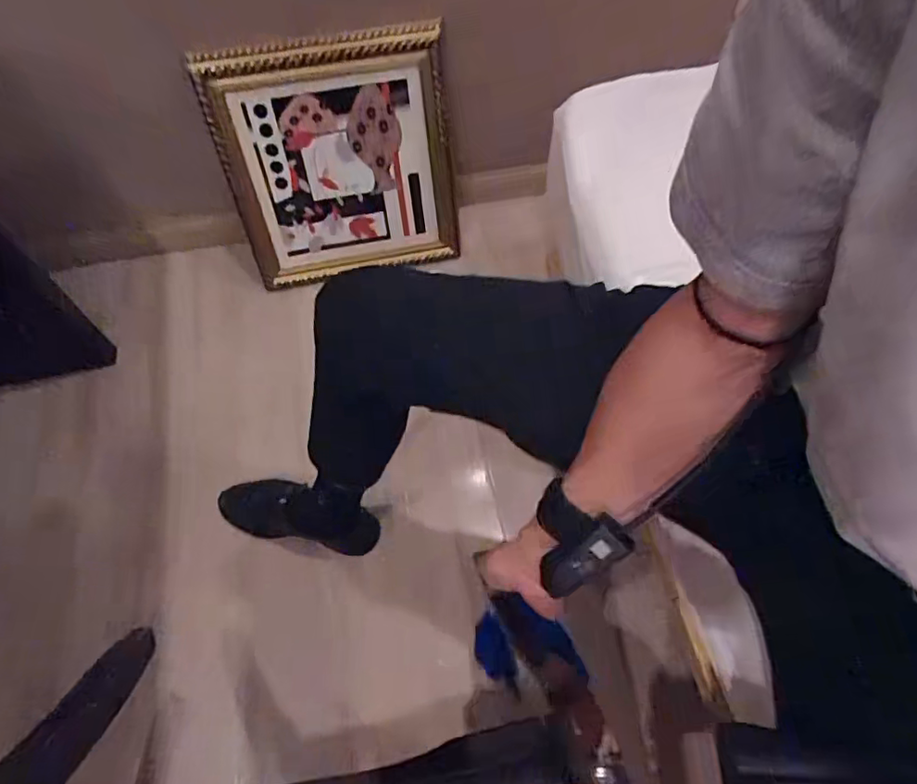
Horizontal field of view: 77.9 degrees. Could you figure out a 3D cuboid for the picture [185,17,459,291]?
[{"bbox_3d":[-0.235,-0.459,1.164,0.453,0.473,0.070,-13,46,-6],"label":"picture"}]

